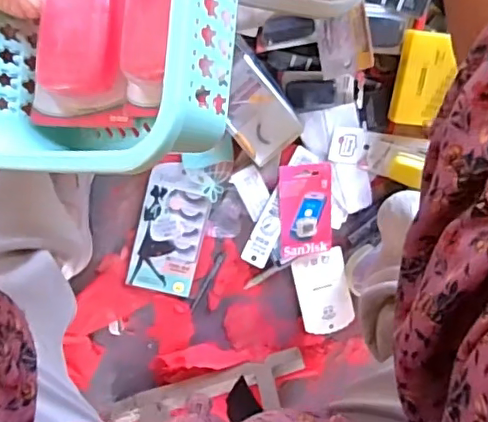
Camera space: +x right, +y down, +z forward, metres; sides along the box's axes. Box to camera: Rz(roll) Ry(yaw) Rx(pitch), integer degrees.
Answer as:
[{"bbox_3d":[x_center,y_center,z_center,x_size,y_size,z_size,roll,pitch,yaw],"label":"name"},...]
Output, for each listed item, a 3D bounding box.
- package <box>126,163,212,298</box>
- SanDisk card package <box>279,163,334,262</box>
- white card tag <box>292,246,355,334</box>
[{"bbox_3d":[-0.101,0.028,0.774,0.091,0.013,0.176,14,99,-1],"label":"package"},{"bbox_3d":[0.084,0.000,0.759,0.076,0.008,0.128,-6,106,-13],"label":"SanDisk card package"},{"bbox_3d":[0.116,0.118,0.809,0.074,0.009,0.120,-12,99,3],"label":"white card tag"}]

